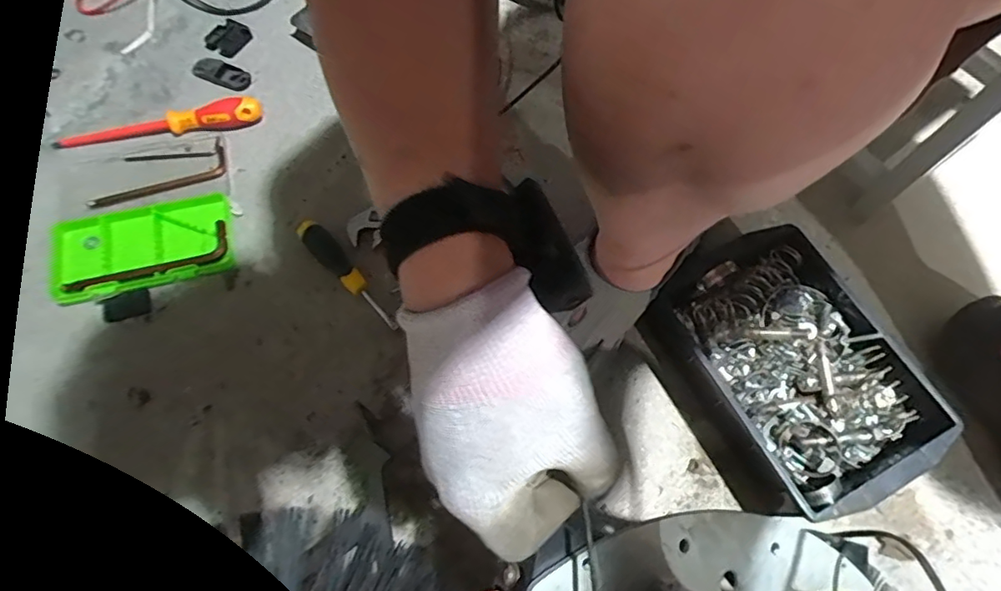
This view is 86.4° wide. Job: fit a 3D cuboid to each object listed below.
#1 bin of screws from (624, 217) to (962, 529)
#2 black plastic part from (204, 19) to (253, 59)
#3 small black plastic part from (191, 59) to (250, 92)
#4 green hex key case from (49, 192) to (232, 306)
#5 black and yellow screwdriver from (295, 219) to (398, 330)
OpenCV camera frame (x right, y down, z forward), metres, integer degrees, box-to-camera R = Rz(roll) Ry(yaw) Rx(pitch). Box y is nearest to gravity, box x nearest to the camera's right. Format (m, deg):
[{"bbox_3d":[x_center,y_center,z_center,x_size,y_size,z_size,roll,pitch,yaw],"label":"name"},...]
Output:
[{"bbox_3d":[0.268,0.071,0.527,0.206,0.082,0.263,-28,68,-12],"label":"bin of screws"},{"bbox_3d":[-0.364,-0.348,0.721,0.051,0.014,0.058,26,68,12],"label":"black plastic part"},{"bbox_3d":[-0.365,-0.291,0.701,0.068,0.020,0.031,21,67,9],"label":"small black plastic part"},{"bbox_3d":[-0.400,-0.054,0.589,0.186,0.031,0.095,-15,66,-7],"label":"green hex key case"},{"bbox_3d":[-0.166,-0.024,0.584,0.027,0.031,0.155,-42,72,-17],"label":"black and yellow screwdriver"}]

